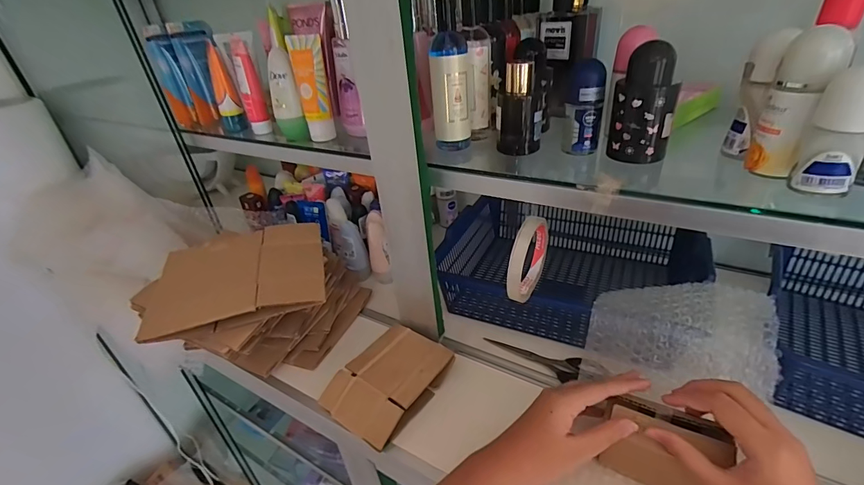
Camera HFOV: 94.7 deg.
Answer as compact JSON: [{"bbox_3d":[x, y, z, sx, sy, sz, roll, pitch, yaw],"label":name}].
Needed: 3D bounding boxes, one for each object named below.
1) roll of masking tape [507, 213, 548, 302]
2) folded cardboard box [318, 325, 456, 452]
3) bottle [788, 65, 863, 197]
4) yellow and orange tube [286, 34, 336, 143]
[{"bbox_3d":[0.101,0.013,0.411,0.014,0.085,0.100,13,38,27],"label":"roll of masking tape"},{"bbox_3d":[-0.053,0.165,0.477,0.102,0.029,0.137,18,41,32],"label":"folded cardboard box"},{"bbox_3d":[0.292,-0.078,0.282,0.037,0.083,0.035,25,45,39],"label":"bottle"},{"bbox_3d":[-0.151,-0.197,0.516,0.041,0.128,0.032,-1,29,9],"label":"yellow and orange tube"}]

